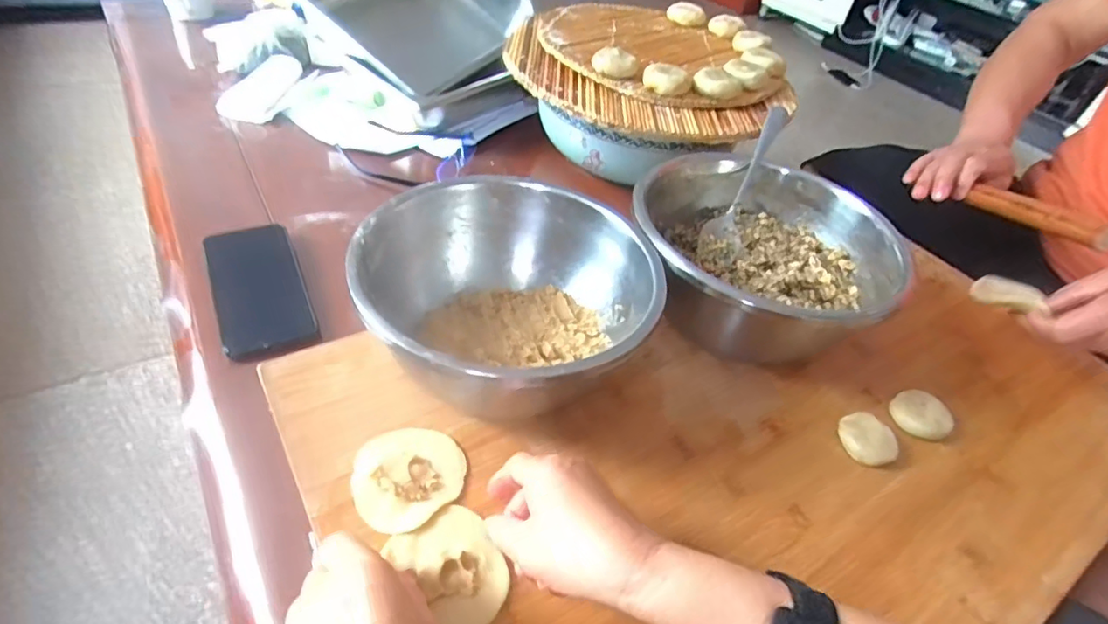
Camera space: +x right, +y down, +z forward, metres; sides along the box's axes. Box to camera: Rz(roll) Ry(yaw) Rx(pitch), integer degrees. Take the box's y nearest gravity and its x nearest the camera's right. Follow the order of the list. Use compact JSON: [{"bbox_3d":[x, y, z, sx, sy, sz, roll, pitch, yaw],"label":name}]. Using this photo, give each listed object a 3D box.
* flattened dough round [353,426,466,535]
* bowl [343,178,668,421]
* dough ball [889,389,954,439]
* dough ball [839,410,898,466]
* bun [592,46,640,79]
[{"bbox_3d":[-0.103,0.112,0.398,0.071,0.009,0.076,6,44,-5],"label":"flattened dough round"},{"bbox_3d":[-0.036,-0.006,0.463,0.232,0.113,0.196,-6,46,-17],"label":"bowl"},{"bbox_3d":[0.321,0.091,0.495,0.044,0.015,0.046,6,44,-5],"label":"dough ball"},{"bbox_3d":[0.259,0.106,0.469,0.039,0.019,0.045,-25,54,-31],"label":"dough ball"},{"bbox_3d":[0.073,-0.295,0.666,0.052,0.017,0.052,10,44,-1],"label":"bun"}]

